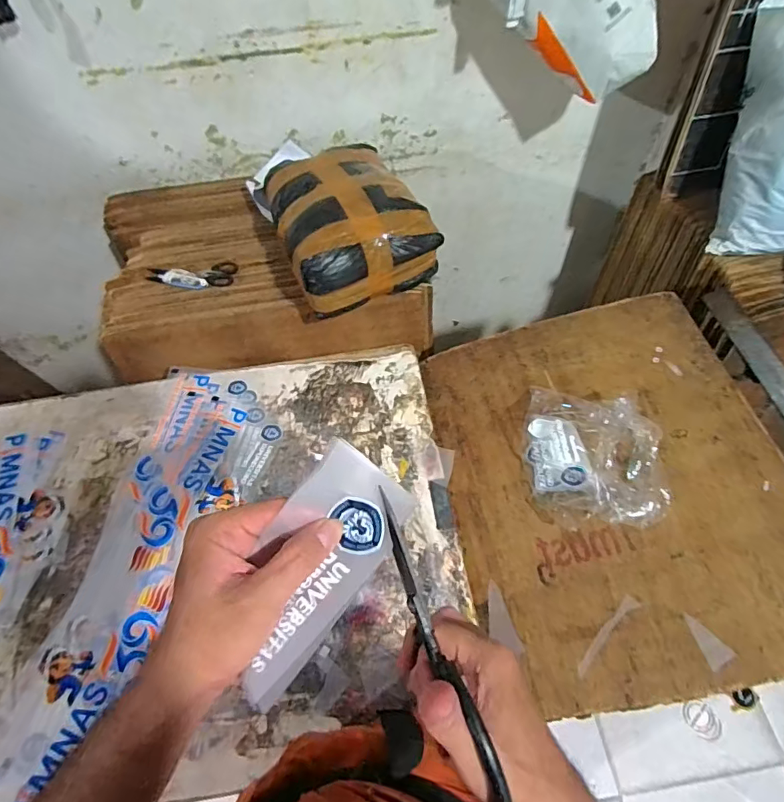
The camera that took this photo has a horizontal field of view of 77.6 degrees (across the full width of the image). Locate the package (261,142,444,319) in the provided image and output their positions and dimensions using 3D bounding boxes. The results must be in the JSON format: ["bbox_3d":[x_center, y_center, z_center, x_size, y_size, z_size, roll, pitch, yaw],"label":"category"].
[{"bbox_3d":[-0.081,-0.316,0.850,0.241,0.140,0.284,-24,60,-11],"label":"package"}]

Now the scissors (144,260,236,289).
[{"bbox_3d":[-0.383,-0.241,0.929,0.168,0.026,0.060,-8,58,-1],"label":"scissors"}]

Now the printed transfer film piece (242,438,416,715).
[{"bbox_3d":[-0.049,0.094,0.279,0.063,0.016,0.133,38,75,2],"label":"printed transfer film piece"}]

